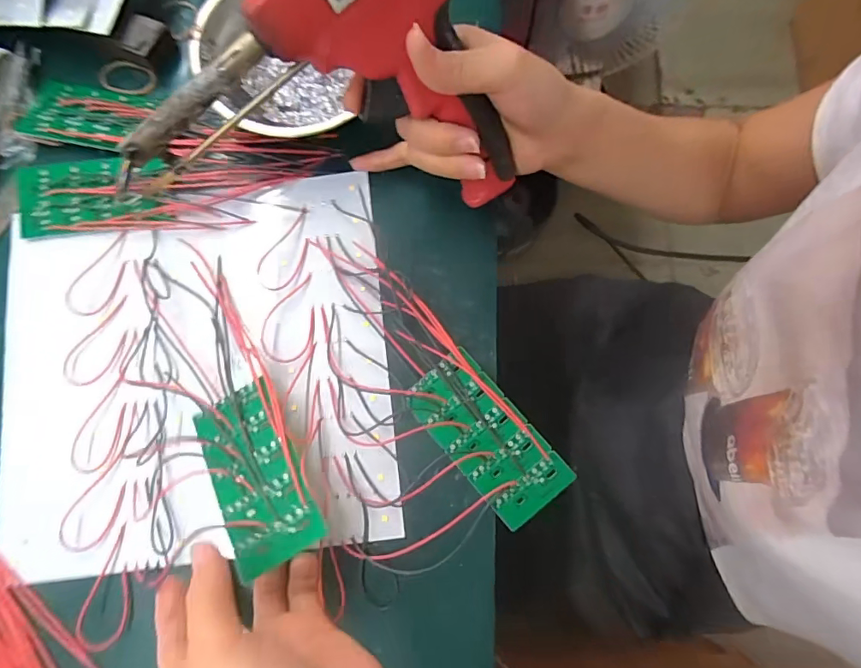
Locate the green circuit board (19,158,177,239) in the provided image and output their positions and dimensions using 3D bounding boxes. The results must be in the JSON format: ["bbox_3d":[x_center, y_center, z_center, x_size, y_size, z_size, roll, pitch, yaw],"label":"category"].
[{"bbox_3d":[-0.220,-0.090,0.313,0.099,0.006,0.047,-3,78,-2],"label":"green circuit board"}]

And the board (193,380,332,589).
[{"bbox_3d":[-0.094,0.073,0.257,0.045,0.006,0.097,-29,63,-8],"label":"board"}]

